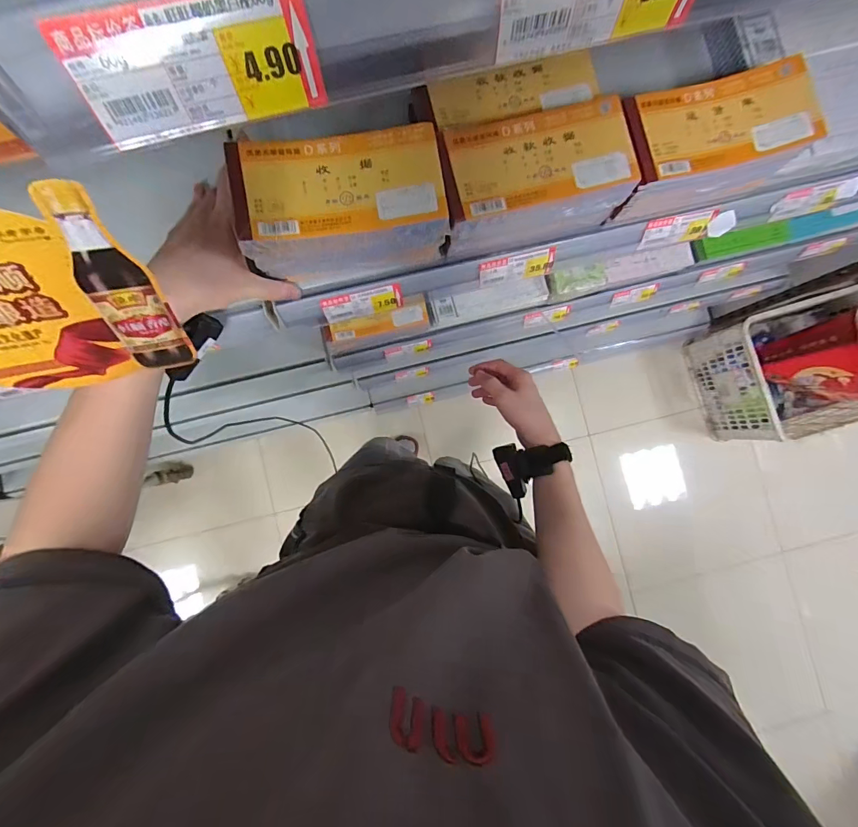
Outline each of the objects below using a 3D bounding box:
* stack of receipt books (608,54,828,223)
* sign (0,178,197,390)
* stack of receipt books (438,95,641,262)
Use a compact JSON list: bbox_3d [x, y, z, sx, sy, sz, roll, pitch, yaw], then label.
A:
[{"bbox_3d":[0.271,-0.272,0.408,0.174,0.073,0.091,-15,88,-3],"label":"stack of receipt books"},{"bbox_3d":[-0.158,-0.039,0.162,0.087,0.093,0.004,-19,66,-14],"label":"sign"},{"bbox_3d":[0.096,-0.227,0.402,0.181,0.081,0.088,-15,88,-3],"label":"stack of receipt books"}]

